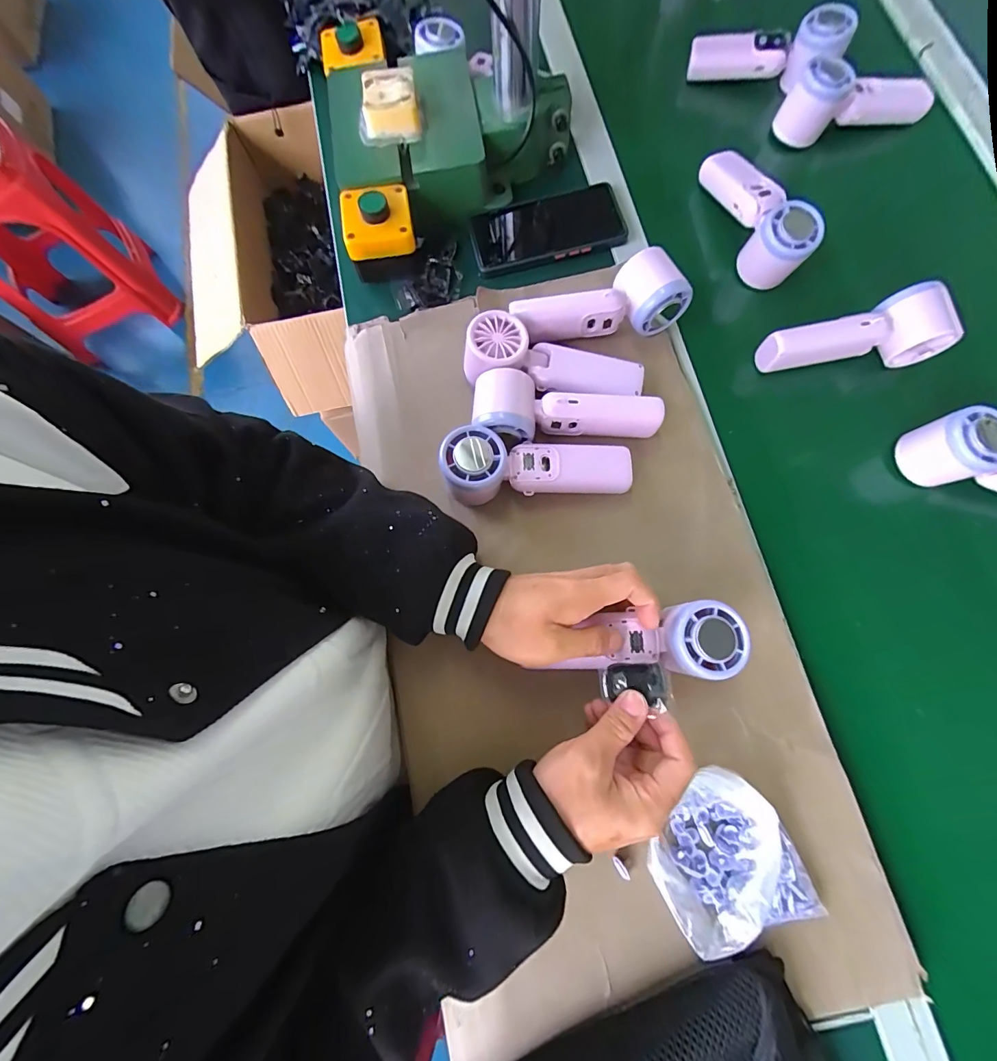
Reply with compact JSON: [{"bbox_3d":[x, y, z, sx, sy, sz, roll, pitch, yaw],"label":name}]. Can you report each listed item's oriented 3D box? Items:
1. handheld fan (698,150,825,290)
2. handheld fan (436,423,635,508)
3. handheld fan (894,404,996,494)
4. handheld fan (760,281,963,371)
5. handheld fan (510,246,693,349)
[{"bbox_3d":[0.264,-0.332,0.434,0.052,0.052,0.165,-17,76,-1],"label":"handheld fan"},{"bbox_3d":[0.034,-0.059,0.367,0.163,0.047,0.058,-5,76,2],"label":"handheld fan"},{"bbox_3d":[0.449,-0.057,0.366,0.162,0.051,0.053,15,77,7],"label":"handheld fan"},{"bbox_3d":[0.334,-0.181,0.397,0.157,0.050,0.055,-13,76,0],"label":"handheld fan"},{"bbox_3d":[0.095,-0.208,0.404,0.155,0.059,0.053,-18,76,-1],"label":"handheld fan"}]

